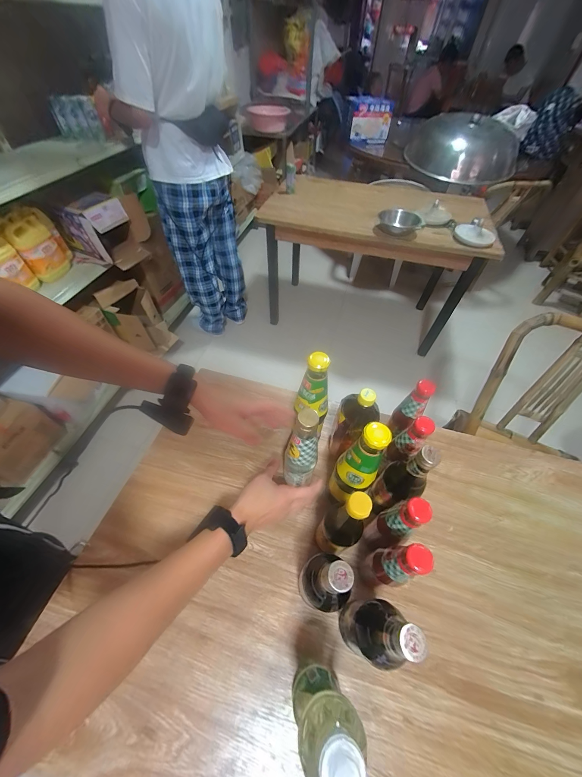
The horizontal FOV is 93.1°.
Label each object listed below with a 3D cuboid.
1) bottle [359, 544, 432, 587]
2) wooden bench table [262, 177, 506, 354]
[{"bbox_3d":[0.148,0.269,0.418,0.040,0.213,0.043,1,53,-1],"label":"bottle"},{"bbox_3d":[0.444,-0.779,1.682,1.082,0.657,0.621,13,54,8],"label":"wooden bench table"}]

